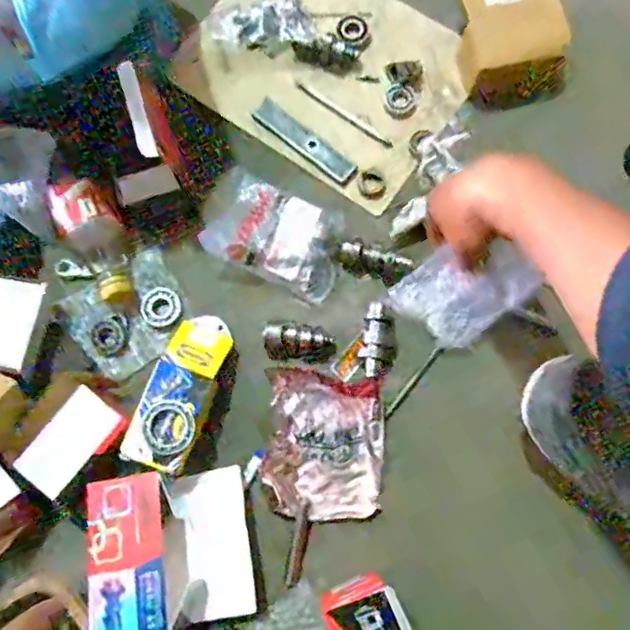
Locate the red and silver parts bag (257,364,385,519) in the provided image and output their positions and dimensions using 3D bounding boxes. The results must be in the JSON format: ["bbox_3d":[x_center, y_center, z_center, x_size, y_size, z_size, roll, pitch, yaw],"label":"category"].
[{"bbox_3d":[0.008,0.120,0.539,0.108,0.024,0.129,3,76,2],"label":"red and silver parts bag"}]

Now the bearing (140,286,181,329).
[{"bbox_3d":[-0.155,-0.007,0.577,0.043,0.011,0.039,20,77,6],"label":"bearing"}]

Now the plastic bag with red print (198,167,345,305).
[{"bbox_3d":[-0.040,-0.086,0.568,0.137,0.036,0.095,21,77,7],"label":"plastic bag with red print"}]

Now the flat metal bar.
[{"bbox_3d":[-0.010,-0.183,0.607,0.123,0.011,0.029,38,80,10],"label":"flat metal bar"}]

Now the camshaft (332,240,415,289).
[{"bbox_3d":[0.057,-0.051,0.571,0.077,0.023,0.029,19,77,6],"label":"camshaft"}]

